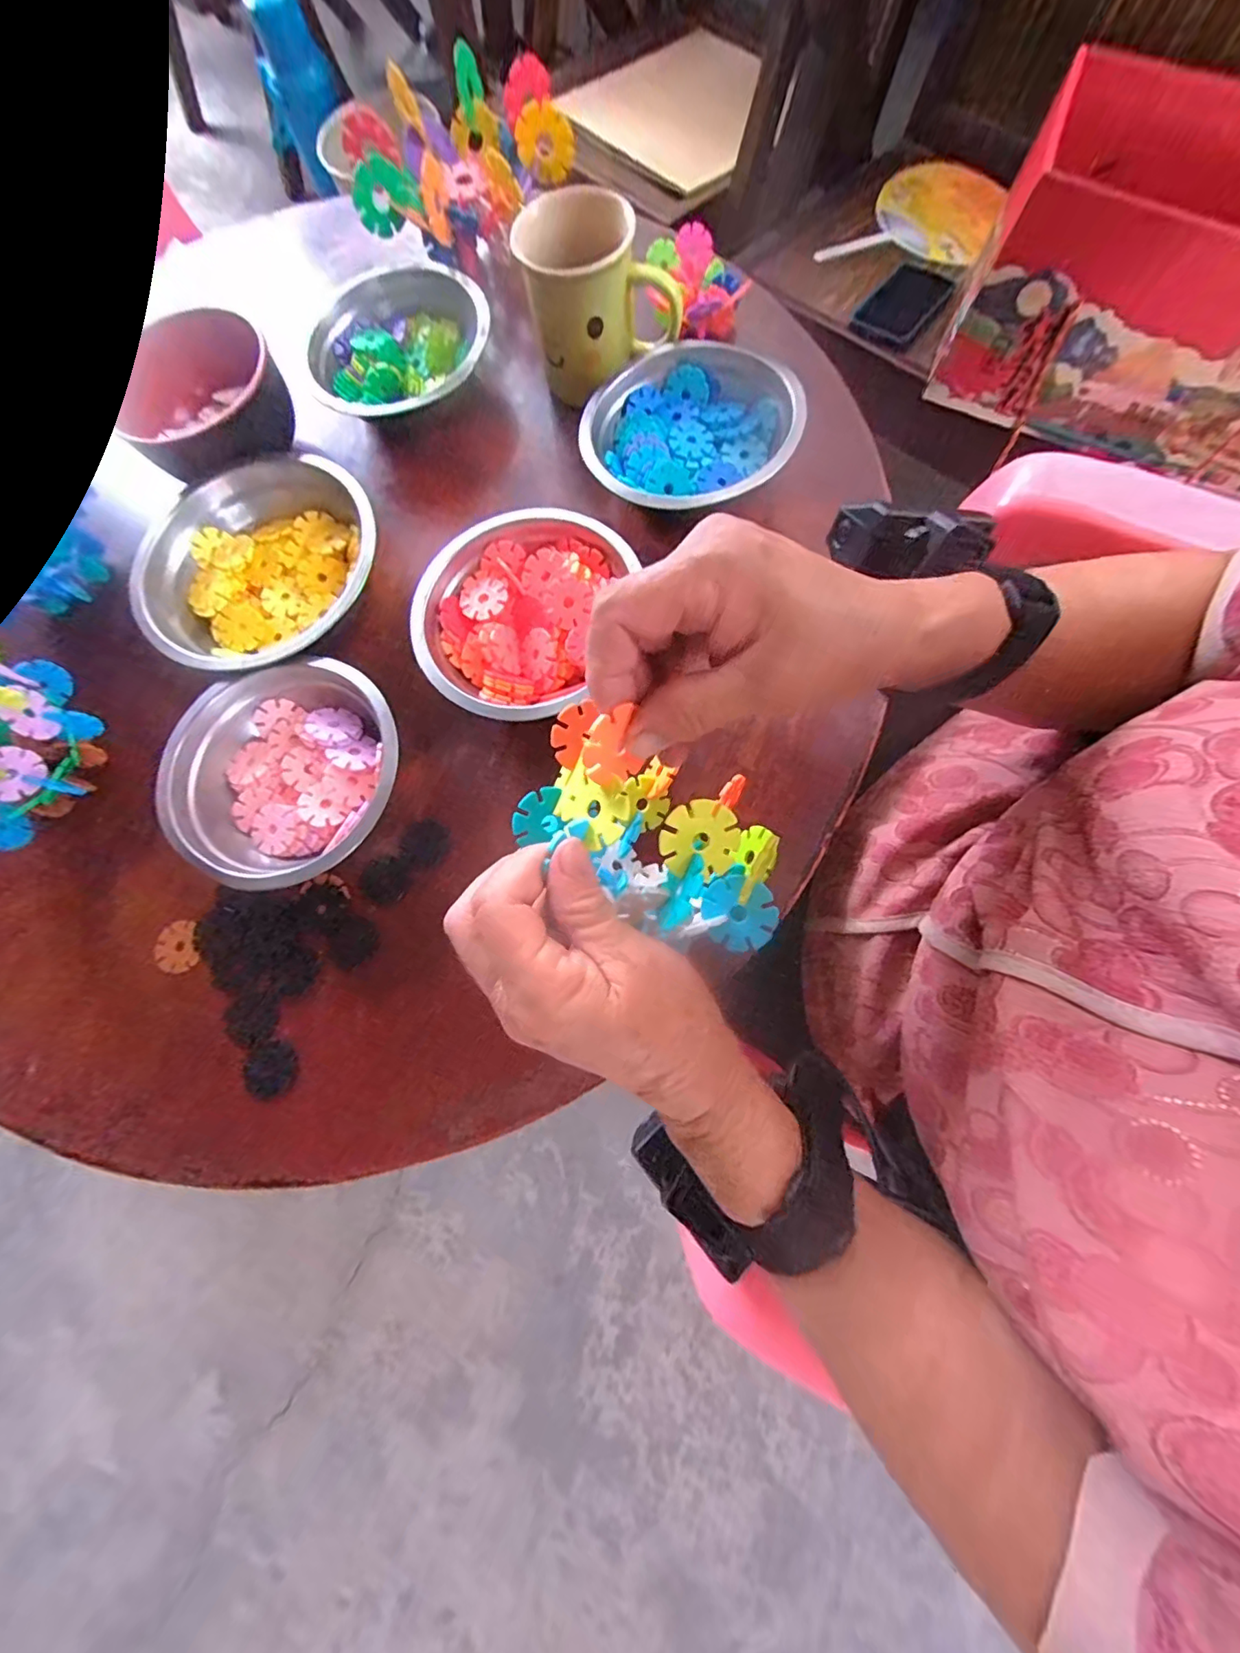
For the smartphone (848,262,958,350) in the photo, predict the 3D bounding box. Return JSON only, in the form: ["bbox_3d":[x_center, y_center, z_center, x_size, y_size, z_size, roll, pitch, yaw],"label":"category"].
[{"bbox_3d":[0.375,-0.688,0.706,0.077,0.012,0.190,36,72,7],"label":"smartphone"}]

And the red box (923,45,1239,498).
[{"bbox_3d":[0.584,-0.563,0.561,0.394,0.184,0.266,20,79,9],"label":"red box"}]

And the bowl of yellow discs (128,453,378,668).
[{"bbox_3d":[-0.245,-0.179,0.372,0.139,0.047,0.167,15,78,8],"label":"bowl of yellow discs"}]

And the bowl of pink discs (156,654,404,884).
[{"bbox_3d":[-0.204,-0.035,0.333,0.126,0.042,0.143,23,79,9],"label":"bowl of pink discs"}]

